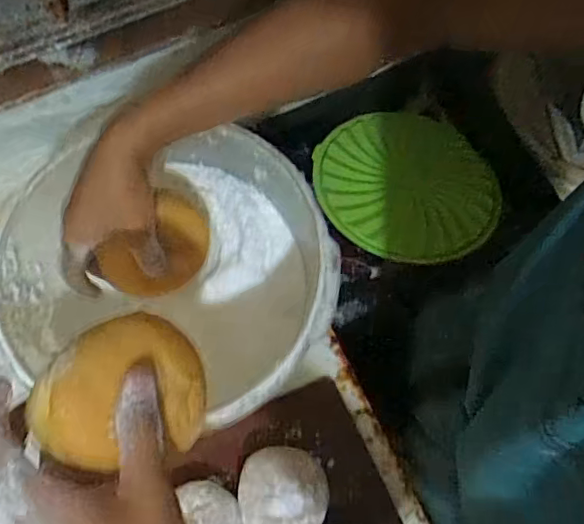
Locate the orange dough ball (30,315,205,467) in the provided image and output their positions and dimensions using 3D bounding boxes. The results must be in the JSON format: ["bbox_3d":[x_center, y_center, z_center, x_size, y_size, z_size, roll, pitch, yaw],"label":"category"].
[{"bbox_3d":[-0.086,0.070,0.301,0.080,0.051,0.069,-37,75,-11],"label":"orange dough ball"}]

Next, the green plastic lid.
[{"bbox_3d":[0.152,-0.108,0.779,0.242,0.013,0.235,4,60,-7],"label":"green plastic lid"}]

